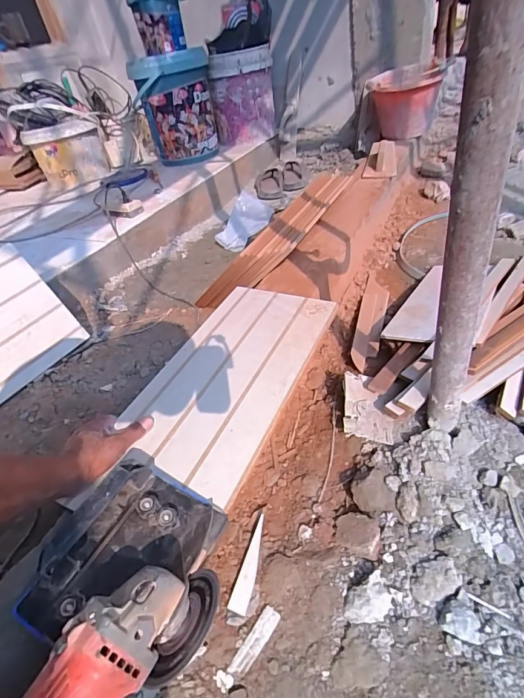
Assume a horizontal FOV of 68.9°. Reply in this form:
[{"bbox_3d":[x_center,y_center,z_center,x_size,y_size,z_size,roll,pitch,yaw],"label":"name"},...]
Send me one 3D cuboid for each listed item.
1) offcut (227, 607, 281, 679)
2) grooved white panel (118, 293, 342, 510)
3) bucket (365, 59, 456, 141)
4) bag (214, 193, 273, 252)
[{"bbox_3d":[-0.008,0.333,0.433,0.020,0.004,0.075,26,60,28],"label":"offcut"},{"bbox_3d":[-0.046,0.026,0.619,0.215,0.014,0.413,14,46,22],"label":"grooved white panel"},{"bbox_3d":[0.523,-0.914,1.408,0.247,0.222,0.247,-7,39,6],"label":"bucket"},{"bbox_3d":[-0.068,-0.436,1.286,0.113,0.085,0.256,12,45,27],"label":"bag"}]

